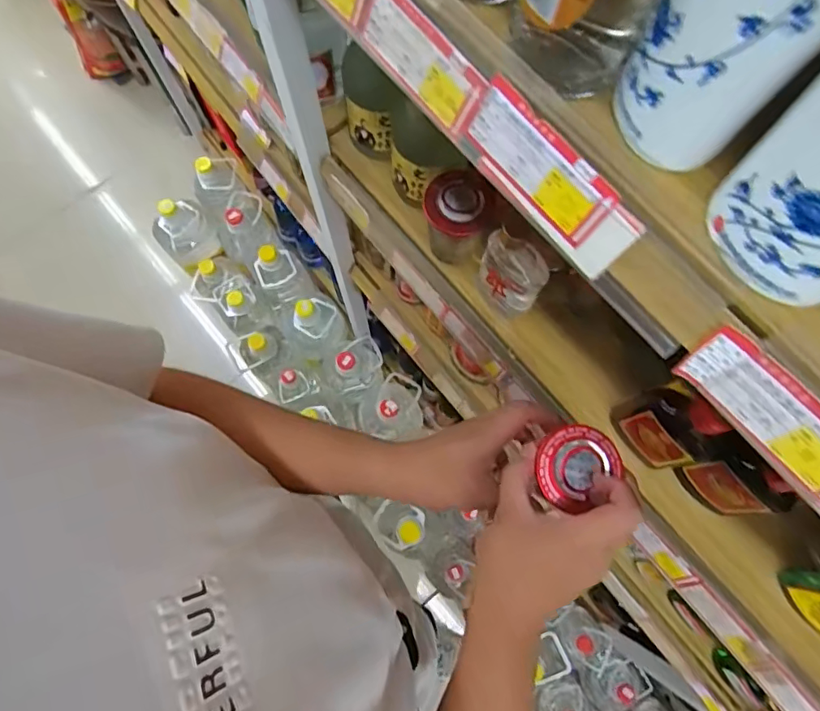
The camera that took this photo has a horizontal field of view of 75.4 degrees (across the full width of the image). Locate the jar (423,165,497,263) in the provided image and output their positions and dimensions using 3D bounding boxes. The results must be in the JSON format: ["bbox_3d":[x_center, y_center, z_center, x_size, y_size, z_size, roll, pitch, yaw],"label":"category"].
[{"bbox_3d":[0.046,-0.133,0.533,0.062,0.092,0.062,0,75,0],"label":"jar"}]

